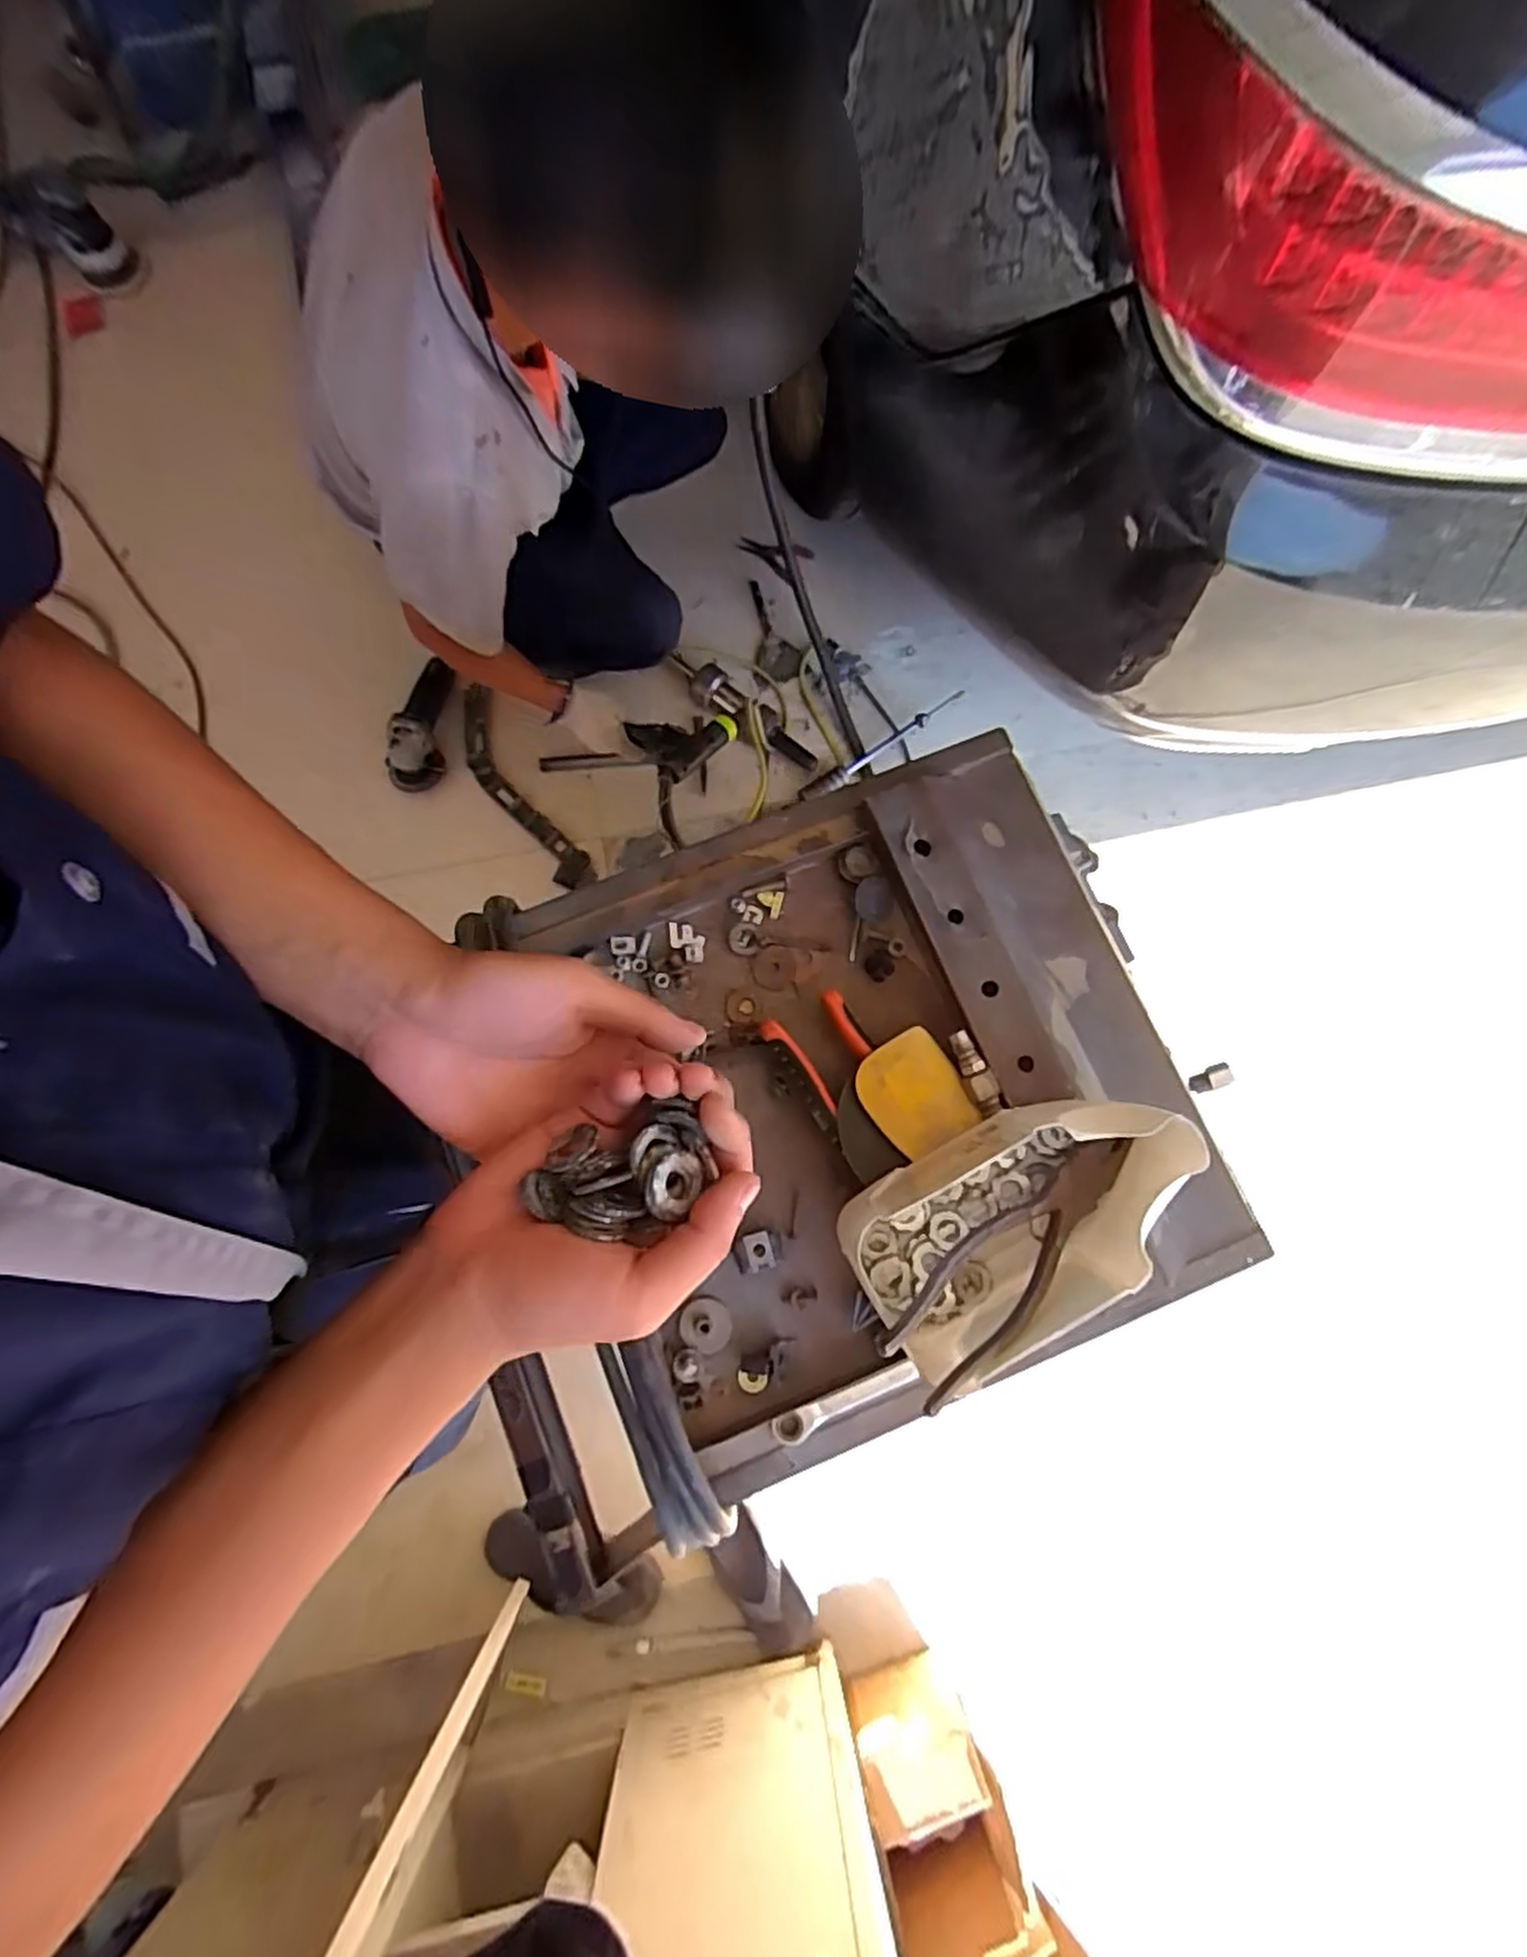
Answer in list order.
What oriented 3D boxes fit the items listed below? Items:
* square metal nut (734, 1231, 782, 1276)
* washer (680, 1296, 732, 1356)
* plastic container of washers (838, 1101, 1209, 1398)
[{"bbox_3d":[-0.003,0.164,0.460,0.028,0.004,0.022,-10,79,-3],"label":"square metal nut"},{"bbox_3d":[-0.035,0.207,0.457,0.030,0.006,0.031,5,79,0],"label":"washer"},{"bbox_3d":[0.132,0.127,0.406,0.174,0.079,0.095,-30,81,-7],"label":"plastic container of washers"}]

